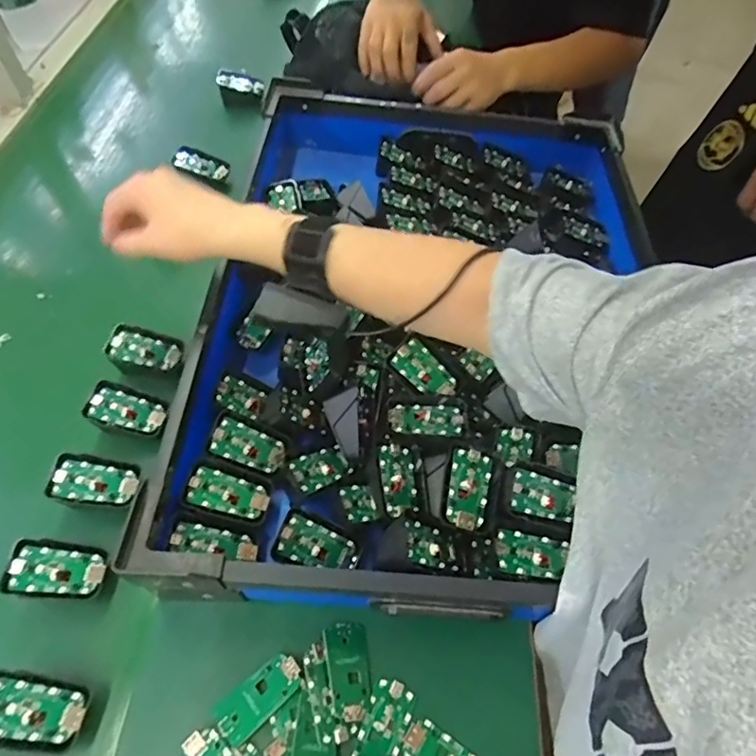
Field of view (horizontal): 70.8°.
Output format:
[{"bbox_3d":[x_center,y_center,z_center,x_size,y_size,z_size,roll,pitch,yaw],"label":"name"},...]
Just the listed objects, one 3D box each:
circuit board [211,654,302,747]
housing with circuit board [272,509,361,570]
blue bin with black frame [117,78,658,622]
[{"bbox_3d":[-0.085,0.228,0.383,0.063,0.008,0.030,-37,62,-22],"label":"circuit board"},{"bbox_3d":[-0.048,0.133,0.419,0.067,0.007,0.037,28,71,-12],"label":"housing with circuit board"},{"bbox_3d":[0.073,-0.098,0.560,0.444,0.105,0.615,2,55,3],"label":"blue bin with black frame"}]

